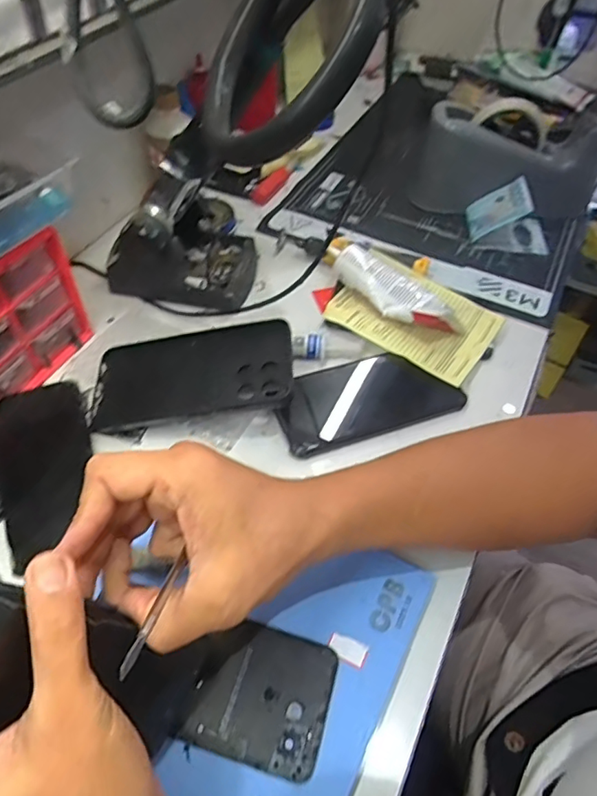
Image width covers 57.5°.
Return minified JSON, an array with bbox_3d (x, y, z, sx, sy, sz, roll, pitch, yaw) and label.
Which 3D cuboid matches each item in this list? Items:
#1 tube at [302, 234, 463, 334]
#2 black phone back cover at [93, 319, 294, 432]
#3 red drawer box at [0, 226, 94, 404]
[{"bbox_3d":[0.076,-0.119,0.538,0.188,0.027,0.048,38,60,24],"label":"tube"},{"bbox_3d":[-0.088,-0.018,0.452,0.164,0.013,0.079,-8,61,9],"label":"black phone back cover"},{"bbox_3d":[-0.257,-0.078,0.441,0.101,0.108,0.141,30,57,19],"label":"red drawer box"}]

